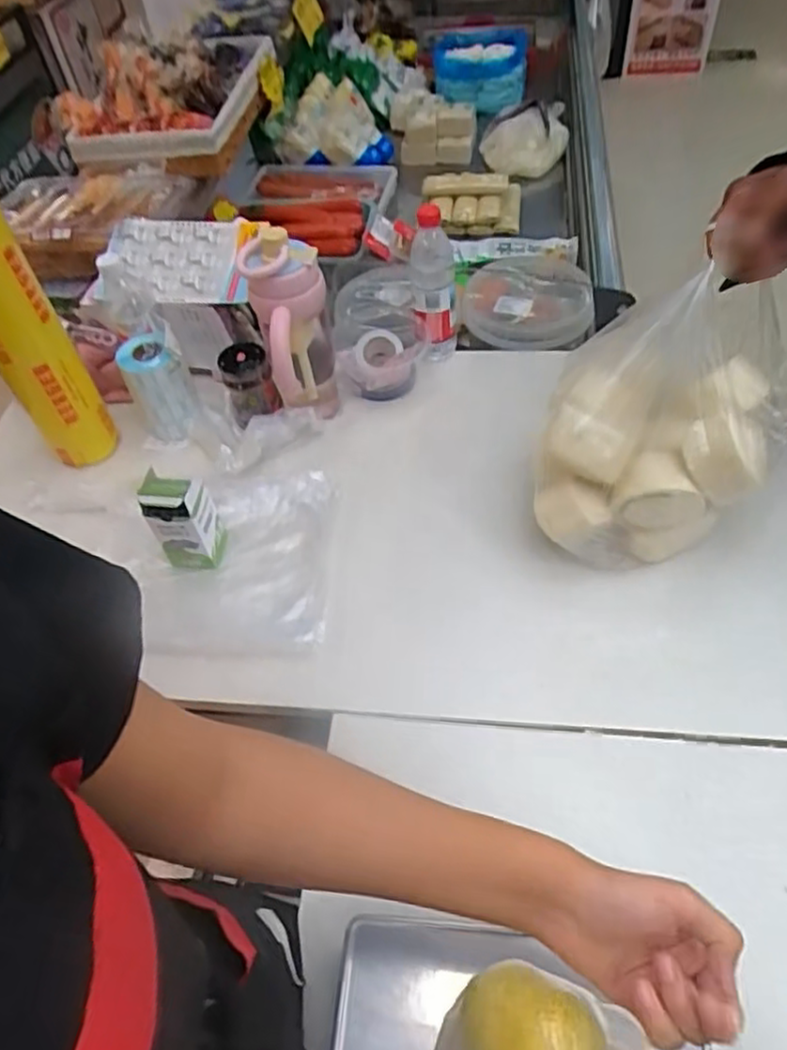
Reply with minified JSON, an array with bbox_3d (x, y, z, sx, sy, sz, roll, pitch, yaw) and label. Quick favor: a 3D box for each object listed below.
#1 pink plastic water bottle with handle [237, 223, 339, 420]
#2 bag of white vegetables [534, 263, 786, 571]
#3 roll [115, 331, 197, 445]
[{"bbox_3d":[-0.131,-0.254,0.923,0.096,0.249,0.088,-13,52,-4],"label":"pink plastic water bottle with handle"},{"bbox_3d":[0.289,-0.099,0.763,0.250,0.254,0.183,0,52,7],"label":"bag of white vegetables"},{"bbox_3d":[-0.328,-0.192,0.987,0.080,0.131,0.096,-24,53,-12],"label":"roll"}]

